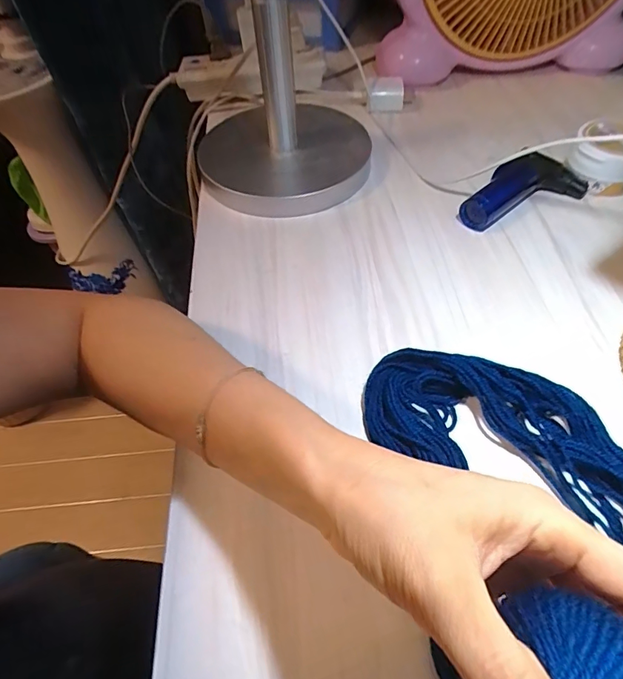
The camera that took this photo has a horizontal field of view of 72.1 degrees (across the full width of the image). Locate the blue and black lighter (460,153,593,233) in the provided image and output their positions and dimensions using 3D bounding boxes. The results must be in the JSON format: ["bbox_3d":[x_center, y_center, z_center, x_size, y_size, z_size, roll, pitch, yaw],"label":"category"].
[{"bbox_3d":[0.188,-0.140,0.386,0.127,0.044,0.044,-21,55,-12],"label":"blue and black lighter"}]

